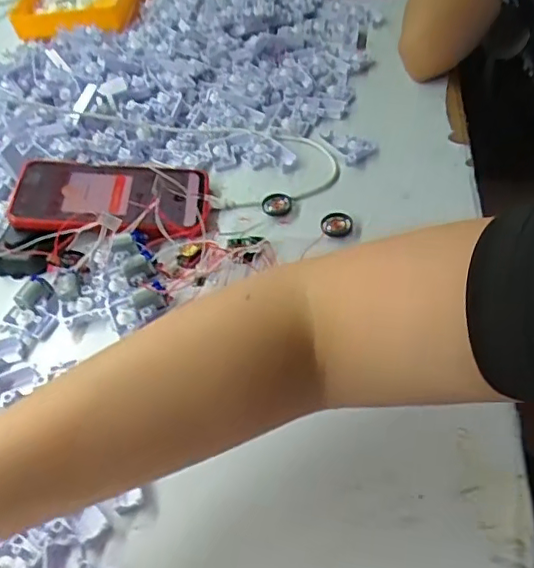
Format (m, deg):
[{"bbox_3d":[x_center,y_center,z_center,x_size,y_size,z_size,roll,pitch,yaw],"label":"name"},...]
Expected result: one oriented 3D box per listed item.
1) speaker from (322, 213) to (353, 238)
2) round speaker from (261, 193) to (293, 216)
[{"bbox_3d":[0.058,-0.048,0.483,0.024,0.007,0.026,-1,47,1],"label":"speaker"},{"bbox_3d":[0.008,-0.070,0.506,0.026,0.004,0.024,-1,47,1],"label":"round speaker"}]

